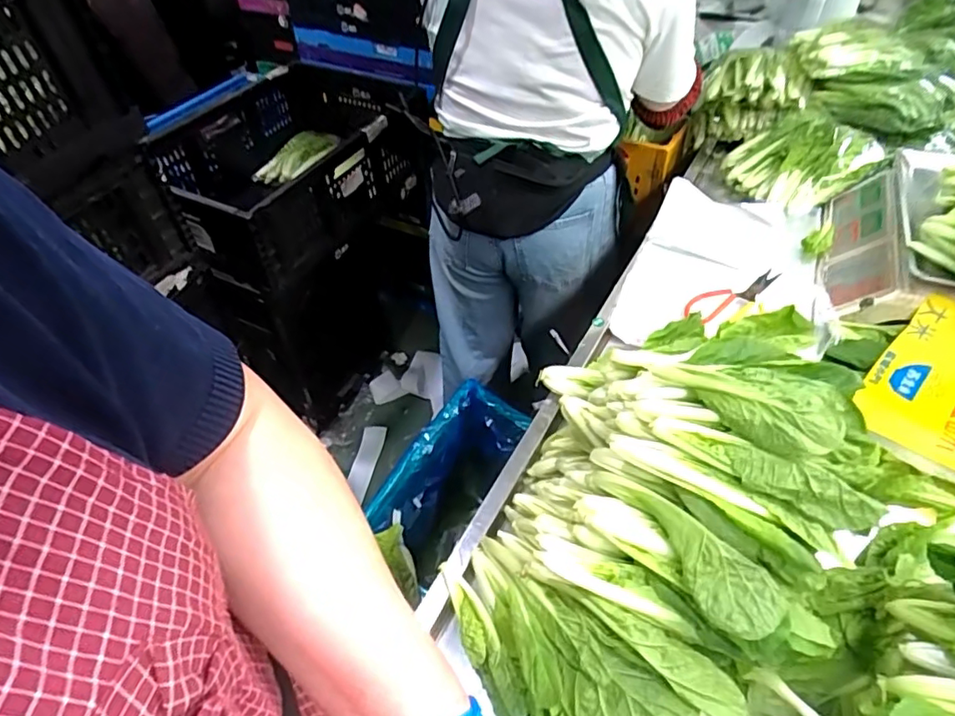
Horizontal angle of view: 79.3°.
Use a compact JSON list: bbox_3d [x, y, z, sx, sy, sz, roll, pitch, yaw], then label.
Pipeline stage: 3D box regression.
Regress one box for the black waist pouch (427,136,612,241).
[{"bbox_3d":[0.056,-0.287,0.951,0.294,0.128,0.132,10,48,12],"label":"black waist pouch"}]

